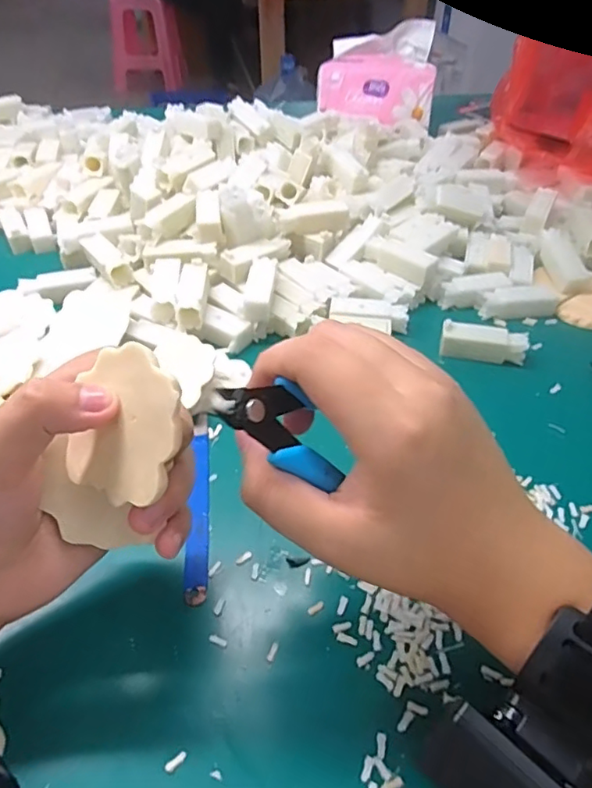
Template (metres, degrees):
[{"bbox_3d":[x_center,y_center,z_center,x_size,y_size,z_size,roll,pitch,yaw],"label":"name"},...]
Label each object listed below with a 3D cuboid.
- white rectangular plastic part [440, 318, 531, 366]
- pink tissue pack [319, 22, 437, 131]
[{"bbox_3d":[0.140,-0.038,0.419,0.062,0.022,0.018,7,45,6],"label":"white rectangular plastic part"},{"bbox_3d":[0.106,-0.408,0.712,0.143,0.084,0.098,10,45,9],"label":"pink tissue pack"}]

